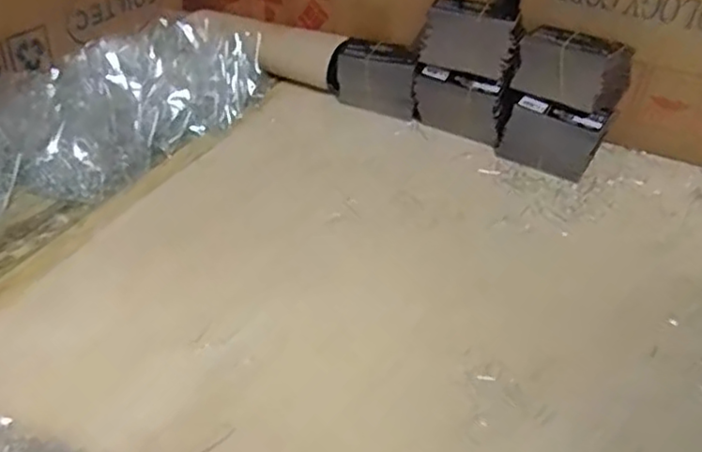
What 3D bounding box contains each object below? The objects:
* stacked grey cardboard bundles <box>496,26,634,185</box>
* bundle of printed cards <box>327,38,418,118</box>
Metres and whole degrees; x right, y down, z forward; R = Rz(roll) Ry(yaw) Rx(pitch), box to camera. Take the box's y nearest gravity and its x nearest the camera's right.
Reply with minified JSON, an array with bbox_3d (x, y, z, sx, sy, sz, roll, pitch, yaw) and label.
[{"bbox_3d":[0.235,-0.140,0.752,0.122,0.142,0.079,21,41,18],"label":"stacked grey cardboard bundles"},{"bbox_3d":[0.030,-0.188,0.844,0.118,0.076,0.050,15,39,12],"label":"bundle of printed cards"}]

